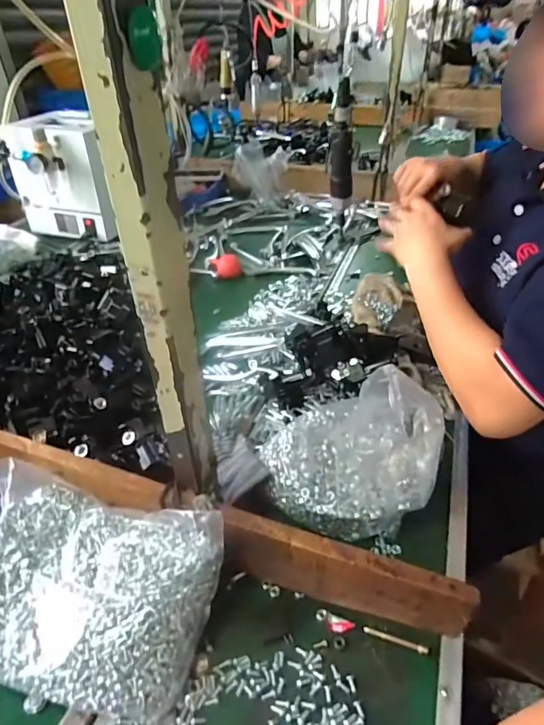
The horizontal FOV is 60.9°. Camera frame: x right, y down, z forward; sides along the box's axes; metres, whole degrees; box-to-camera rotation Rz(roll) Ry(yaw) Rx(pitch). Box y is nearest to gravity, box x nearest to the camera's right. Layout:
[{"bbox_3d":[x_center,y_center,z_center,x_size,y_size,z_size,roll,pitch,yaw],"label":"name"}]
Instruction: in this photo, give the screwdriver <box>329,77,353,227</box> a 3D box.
[{"bbox_3d":[0.125,-0.367,0.827,0.047,0.224,0.038,3,37,6],"label":"screwdriver"}]

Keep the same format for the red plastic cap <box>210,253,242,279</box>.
[{"bbox_3d":[-0.097,-0.213,0.997,0.044,0.042,0.051,-23,41,-25],"label":"red plastic cap"}]

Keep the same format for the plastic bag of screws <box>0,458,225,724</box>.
[{"bbox_3d":[-0.175,0.199,0.419,0.235,0.075,0.172,11,52,16],"label":"plastic bag of screws"}]

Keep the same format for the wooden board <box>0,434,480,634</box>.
[{"bbox_3d":[-0.358,0.106,0.539,1.079,0.103,0.029,11,40,16],"label":"wooden board"}]

